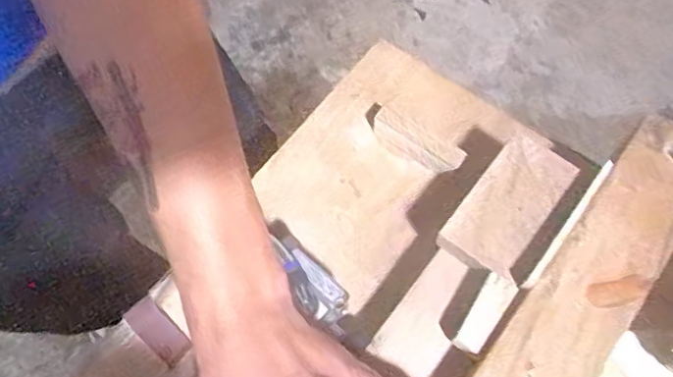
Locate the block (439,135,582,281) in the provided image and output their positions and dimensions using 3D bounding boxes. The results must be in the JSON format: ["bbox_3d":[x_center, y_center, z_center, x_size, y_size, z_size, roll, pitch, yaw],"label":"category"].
[{"bbox_3d":[0.112,0.011,0.384,0.050,0.018,0.092,32,72,15],"label":"block"}]

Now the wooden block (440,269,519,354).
[{"bbox_3d":[0.086,0.076,0.364,0.028,0.023,0.049,33,72,15],"label":"wooden block"}]

